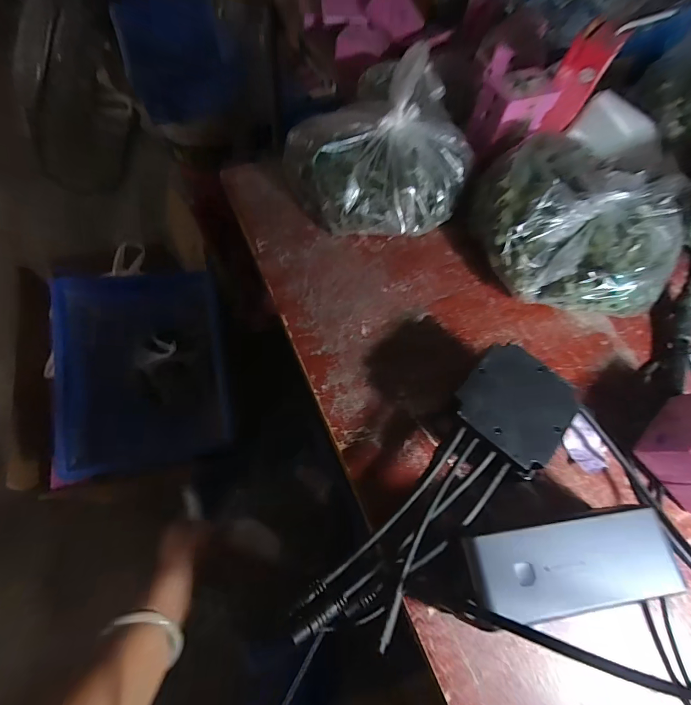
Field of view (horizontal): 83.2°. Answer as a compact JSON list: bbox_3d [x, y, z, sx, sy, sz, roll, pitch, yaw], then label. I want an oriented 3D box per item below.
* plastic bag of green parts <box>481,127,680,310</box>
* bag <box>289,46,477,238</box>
[{"bbox_3d":[0.231,-0.126,0.370,0.187,0.066,0.171,9,62,1],"label":"plastic bag of green parts"},{"bbox_3d":[0.036,-0.182,0.365,0.171,0.093,0.116,-12,64,-10],"label":"bag"}]

